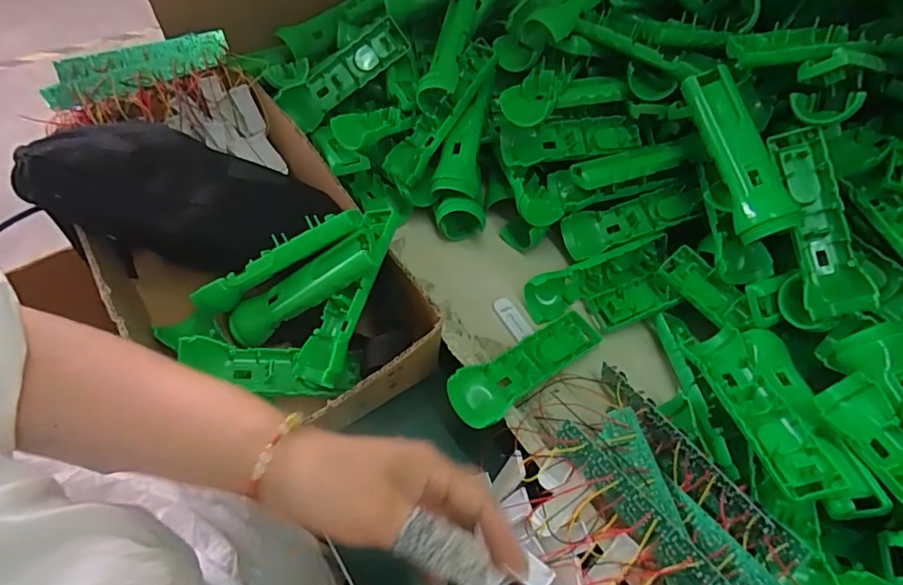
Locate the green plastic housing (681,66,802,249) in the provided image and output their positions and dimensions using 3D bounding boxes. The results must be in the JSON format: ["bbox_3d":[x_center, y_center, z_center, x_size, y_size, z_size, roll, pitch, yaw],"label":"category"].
[{"bbox_3d":[0.248,-0.121,0.460,0.043,0.035,0.160,-10,73,-11],"label":"green plastic housing"}]

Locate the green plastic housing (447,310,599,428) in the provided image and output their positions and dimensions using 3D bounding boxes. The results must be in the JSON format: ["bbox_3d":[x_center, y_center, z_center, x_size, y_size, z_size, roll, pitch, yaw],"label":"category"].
[{"bbox_3d":[0.070,0.064,0.479,0.168,0.033,0.050,-34,66,-24],"label":"green plastic housing"}]

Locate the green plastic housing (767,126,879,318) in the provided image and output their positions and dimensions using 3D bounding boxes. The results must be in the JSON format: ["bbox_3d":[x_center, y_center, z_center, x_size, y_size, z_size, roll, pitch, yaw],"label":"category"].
[{"bbox_3d":[0.311,-0.059,0.451,0.044,0.035,0.160,-14,89,-14],"label":"green plastic housing"}]

